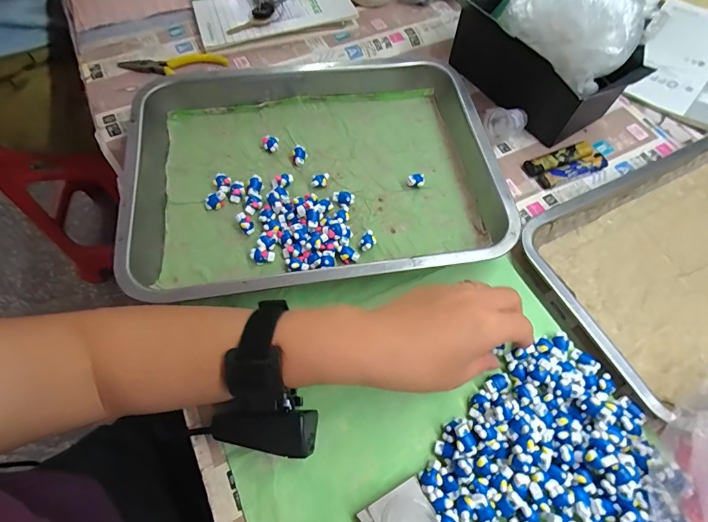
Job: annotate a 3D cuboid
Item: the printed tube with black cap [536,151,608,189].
[{"bbox_3d":[0.241,-0.099,0.420,0.084,0.012,0.017,-21,65,-12],"label":"printed tube with black cap"}]

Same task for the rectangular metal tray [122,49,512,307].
[{"bbox_3d":[-0.045,-0.100,0.391,0.334,0.045,0.286,-9,63,-7],"label":"rectangular metal tray"}]

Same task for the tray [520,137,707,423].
[{"bbox_3d":[0.336,-0.005,0.366,0.313,0.022,0.205,-23,65,-13],"label":"tray"}]

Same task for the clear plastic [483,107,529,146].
[{"bbox_3d":[0.172,-0.159,0.439,0.043,0.036,0.040,-36,69,-18],"label":"clear plastic"}]

